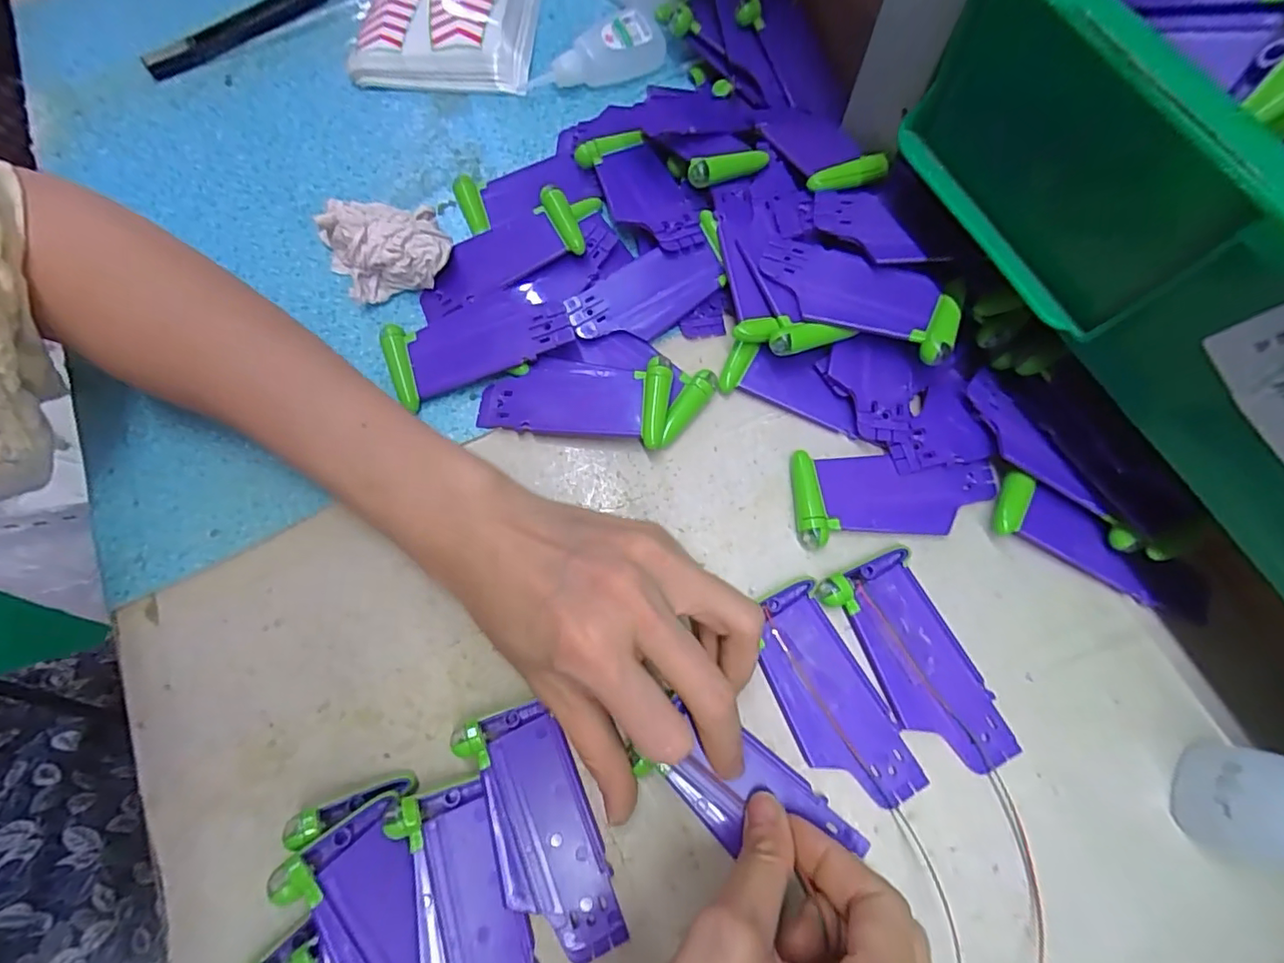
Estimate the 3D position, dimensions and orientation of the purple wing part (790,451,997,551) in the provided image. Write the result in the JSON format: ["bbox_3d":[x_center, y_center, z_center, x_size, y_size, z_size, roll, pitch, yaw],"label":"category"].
[{"bbox_3d":[0.113,0.006,0.251,0.089,0.009,0.040,-2,72,1],"label":"purple wing part"}]

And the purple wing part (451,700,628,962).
[{"bbox_3d":[-0.038,0.132,0.213,0.037,0.012,0.090,-22,73,-6],"label":"purple wing part"}]

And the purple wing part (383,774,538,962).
[{"bbox_3d":[-0.062,0.157,0.201,0.036,0.005,0.090,-14,73,-24],"label":"purple wing part"}]

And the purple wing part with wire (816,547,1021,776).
[{"bbox_3d":[0.112,0.074,0.229,0.041,0.008,0.088,-23,73,-6],"label":"purple wing part with wire"}]

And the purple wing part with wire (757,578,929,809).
[{"bbox_3d":[0.075,0.086,0.227,0.037,0.004,0.089,-25,73,-6],"label":"purple wing part with wire"}]

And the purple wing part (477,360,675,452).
[{"bbox_3d":[-0.032,-0.040,0.266,0.087,0.013,0.039,8,72,4],"label":"purple wing part"}]

